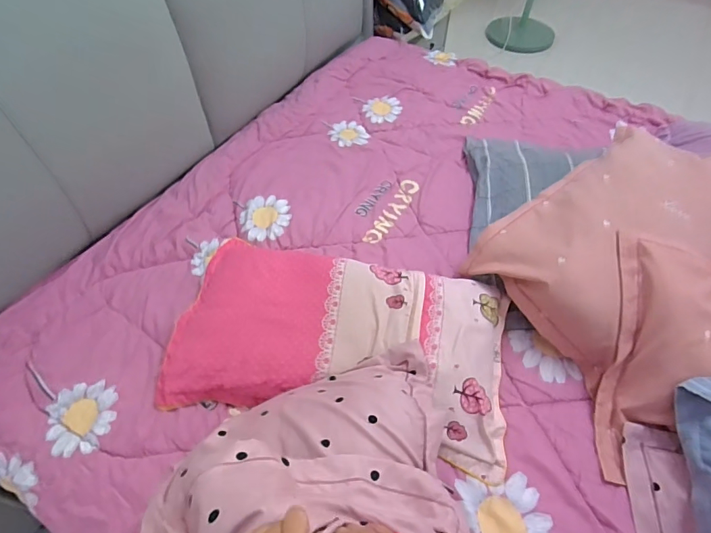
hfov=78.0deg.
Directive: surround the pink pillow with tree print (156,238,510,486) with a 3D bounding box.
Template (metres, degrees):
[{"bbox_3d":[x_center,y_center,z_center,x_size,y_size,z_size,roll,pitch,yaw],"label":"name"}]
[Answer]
[{"bbox_3d":[-0.029,0.137,0.901,0.670,0.097,0.401,9,54,7],"label":"pink pillow with tree print"}]

